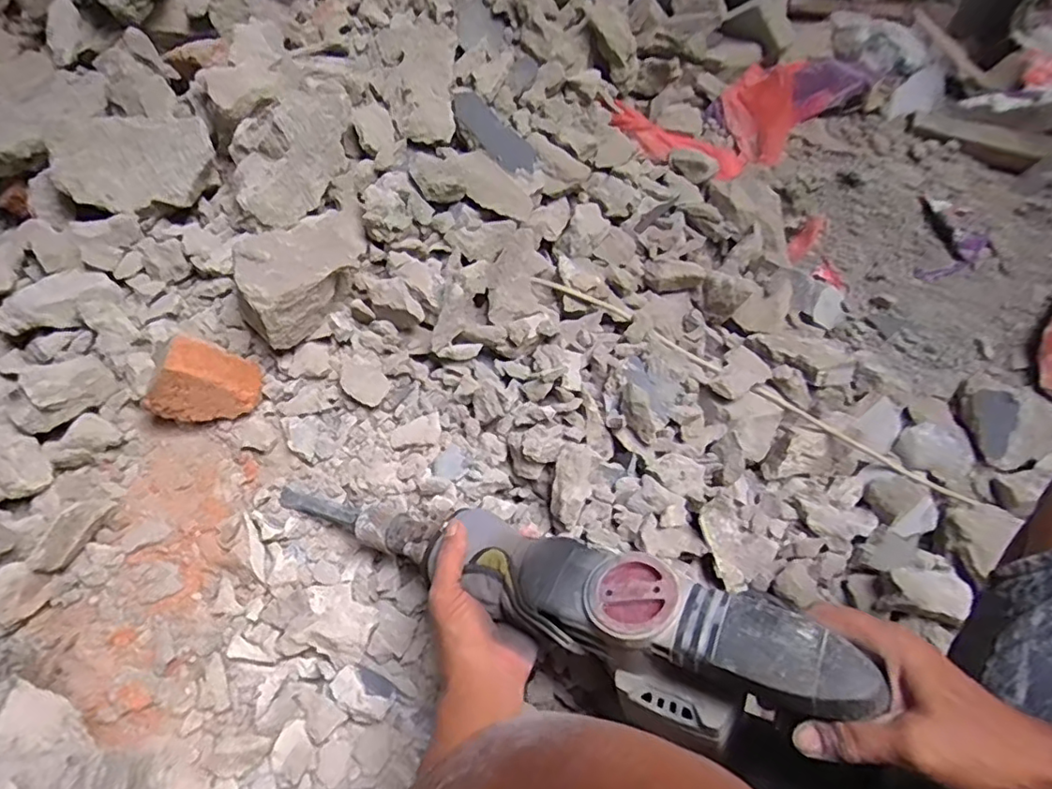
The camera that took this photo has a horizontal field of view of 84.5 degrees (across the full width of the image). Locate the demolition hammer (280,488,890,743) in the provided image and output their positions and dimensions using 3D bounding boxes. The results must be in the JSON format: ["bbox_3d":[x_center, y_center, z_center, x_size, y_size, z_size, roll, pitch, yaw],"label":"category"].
[{"bbox_3d":[-0.020,0.171,0.509,0.543,0.096,0.106,10,65,31],"label":"demolition hammer"}]

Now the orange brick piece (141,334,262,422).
[{"bbox_3d":[-0.347,-0.010,0.633,0.097,0.083,0.095,20,63,1],"label":"orange brick piece"}]

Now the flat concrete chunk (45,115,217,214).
[{"bbox_3d":[-0.481,-0.284,0.723,0.192,0.048,0.107,-1,103,-2],"label":"flat concrete chunk"}]

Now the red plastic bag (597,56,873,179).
[{"bbox_3d":[0.406,-0.501,1.026,0.529,0.070,0.234,-21,70,-18],"label":"red plastic bag"}]

